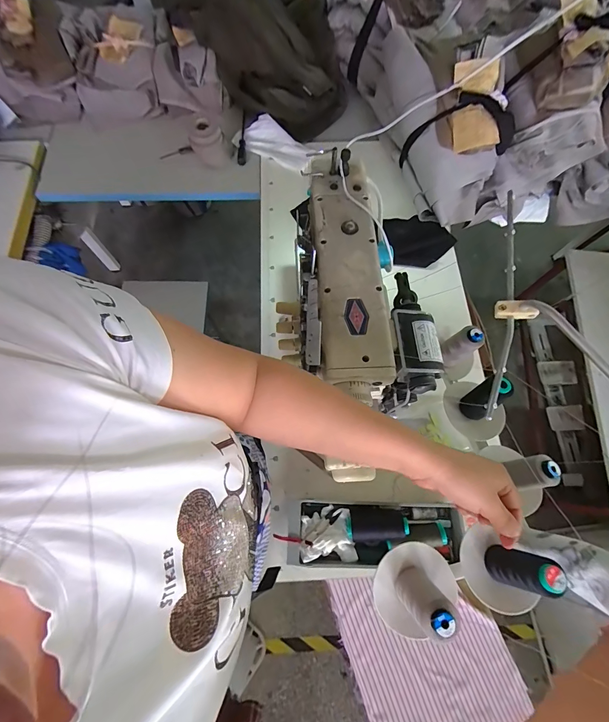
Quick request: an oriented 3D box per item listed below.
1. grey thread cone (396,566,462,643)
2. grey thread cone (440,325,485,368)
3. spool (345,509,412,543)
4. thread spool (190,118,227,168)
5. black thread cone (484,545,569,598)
[{"bbox_3d":[0.159,0.317,0.432,0.049,0.107,0.044,-38,76,-13],"label":"grey thread cone"},{"bbox_3d":[0.314,-0.030,0.661,0.048,0.097,0.052,-17,72,-8],"label":"grey thread cone"},{"bbox_3d":[0.141,0.324,0.642,0.113,0.050,0.057,0,71,-2],"label":"spool"},{"bbox_3d":[-0.280,-0.637,0.953,0.092,0.106,0.074,-4,71,-3],"label":"thread spool"},{"bbox_3d":[0.292,0.281,0.439,0.043,0.101,0.049,15,71,3],"label":"black thread cone"}]

